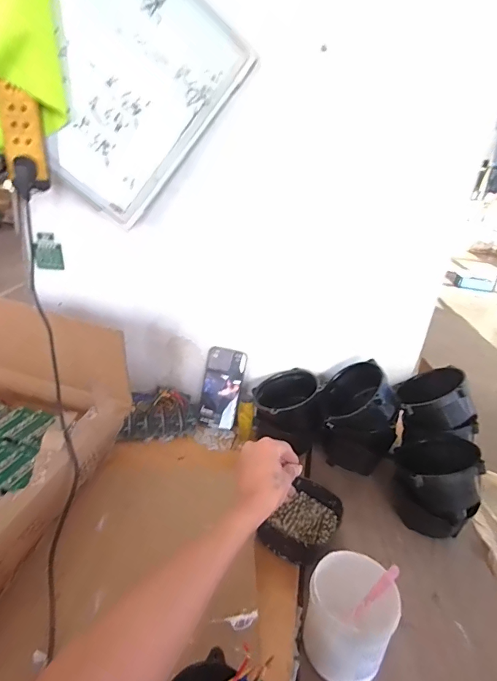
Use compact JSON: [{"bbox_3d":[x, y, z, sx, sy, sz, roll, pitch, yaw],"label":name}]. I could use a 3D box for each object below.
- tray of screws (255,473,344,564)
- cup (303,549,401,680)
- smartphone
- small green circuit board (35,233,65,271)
[{"bbox_3d":[0.085,0.276,0.618,0.090,0.047,0.132,21,28,28],"label":"tray of screws"},{"bbox_3d":[0.117,0.319,0.476,0.094,0.102,0.092,6,25,-3],"label":"cup"},{"bbox_3d":[-0.054,0.098,0.841,0.078,0.161,0.014,12,4,9],"label":"smartphone"},{"bbox_3d":[-0.403,-0.180,0.830,0.052,0.071,0.008,7,25,-1],"label":"small green circuit board"}]

